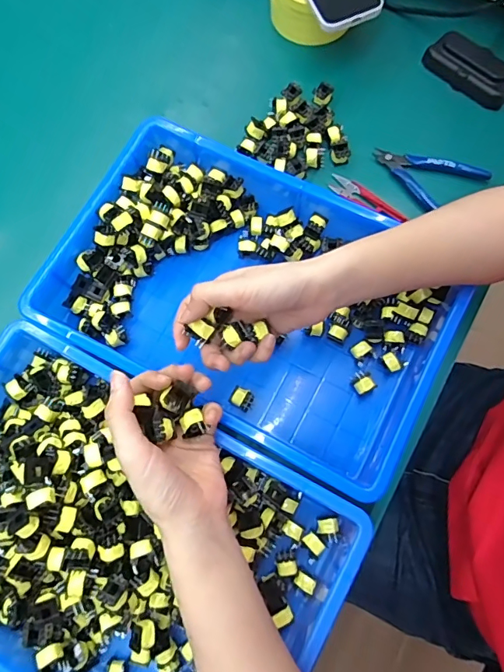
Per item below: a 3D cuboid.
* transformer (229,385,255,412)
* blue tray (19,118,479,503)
[{"bbox_3d":[-0.010,0.060,0.444,0.022,0.015,0.021,21,76,7],"label":"transformer"},{"bbox_3d":[0.003,-0.037,0.456,0.377,0.065,0.241,27,77,9],"label":"blue tray"}]

